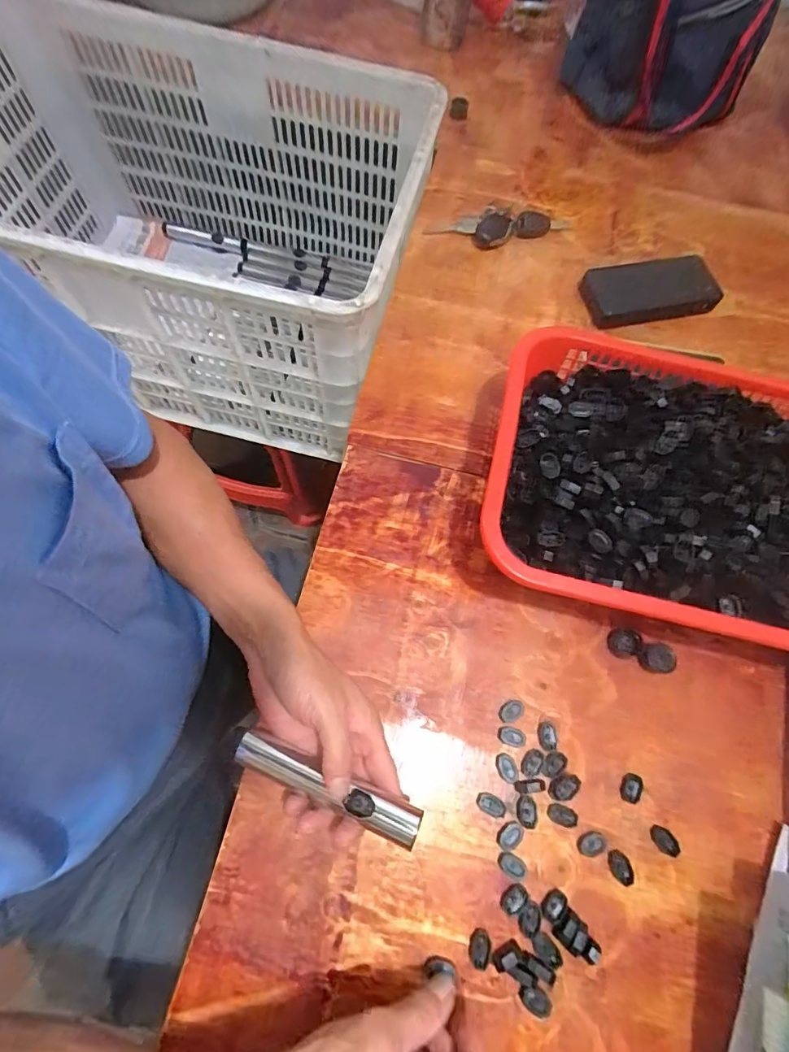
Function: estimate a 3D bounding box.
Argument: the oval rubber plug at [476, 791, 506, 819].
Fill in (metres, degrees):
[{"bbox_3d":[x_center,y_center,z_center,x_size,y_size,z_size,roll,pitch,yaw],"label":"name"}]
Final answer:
[{"bbox_3d":[0.077,0.221,0.370,0.023,0.004,0.014,23,69,5],"label":"oval rubber plug"}]

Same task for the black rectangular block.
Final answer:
[{"bbox_3d":[0.302,-0.279,0.552,0.150,0.031,0.073,-7,70,-4],"label":"black rectangular block"}]

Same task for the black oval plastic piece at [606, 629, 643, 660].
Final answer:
[{"bbox_3d":[0.209,0.107,0.424,0.028,0.008,0.025,-14,71,-7],"label":"black oval plastic piece"}]

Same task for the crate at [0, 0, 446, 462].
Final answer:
[{"bbox_3d":[-0.283,-0.407,0.665,0.629,0.317,0.406,20,69,4],"label":"crate"}]

